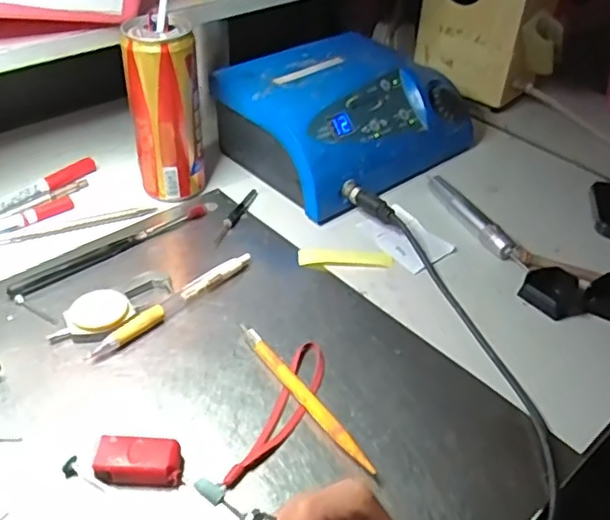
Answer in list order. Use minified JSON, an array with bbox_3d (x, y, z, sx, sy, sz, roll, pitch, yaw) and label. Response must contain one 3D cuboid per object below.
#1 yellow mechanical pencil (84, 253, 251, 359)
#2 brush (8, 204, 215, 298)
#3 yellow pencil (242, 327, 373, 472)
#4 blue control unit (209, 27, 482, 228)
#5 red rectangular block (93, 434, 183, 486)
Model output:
[{"bbox_3d":[-0.089,0.028,0.428,0.012,0.010,0.134,31,47,27],"label":"yellow mechanical pencil"},{"bbox_3d":[-0.143,-0.014,0.485,0.179,0.008,0.016,-30,52,-34],"label":"brush"},{"bbox_3d":[-0.003,0.082,0.379,0.009,0.011,0.130,-23,48,-29],"label":"yellow pencil"},{"bbox_3d":[0.039,-0.140,0.588,0.225,0.078,0.163,-30,52,-34],"label":"blue control unit"},{"bbox_3d":[-0.088,0.109,0.333,0.044,0.015,0.023,4,41,-2],"label":"red rectangular block"}]

